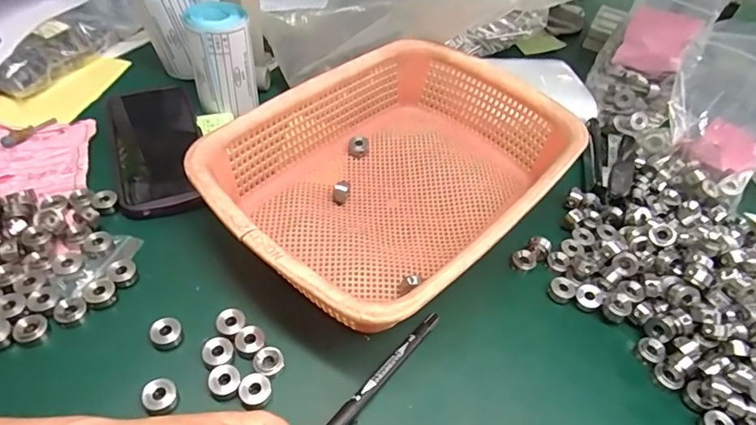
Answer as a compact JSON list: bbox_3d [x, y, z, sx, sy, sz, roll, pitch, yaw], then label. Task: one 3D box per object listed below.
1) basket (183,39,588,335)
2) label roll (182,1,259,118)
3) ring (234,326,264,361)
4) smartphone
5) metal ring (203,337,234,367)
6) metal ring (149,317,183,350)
[{"bbox_3d":[0.014,-0.035,0.407,0.219,0.075,0.294,37,54,24],"label":"basket"},{"bbox_3d":[-0.158,-0.155,0.484,0.057,0.094,0.053,-12,51,-16],"label":"label roll"},{"bbox_3d":[-0.087,0.088,0.325,0.019,0.008,0.021,-15,52,-19],"label":"ring"},{"bbox_3d":[-0.211,-0.065,0.455,0.079,0.018,0.171,-15,52,-19],"label":"smartphone"},{"bbox_3d":[-0.106,0.092,0.316,0.018,0.005,0.019,3,48,-4],"label":"metal ring"},{"bbox_3d":[-0.144,0.084,0.325,0.020,0.014,0.017,-28,57,-28],"label":"metal ring"}]

